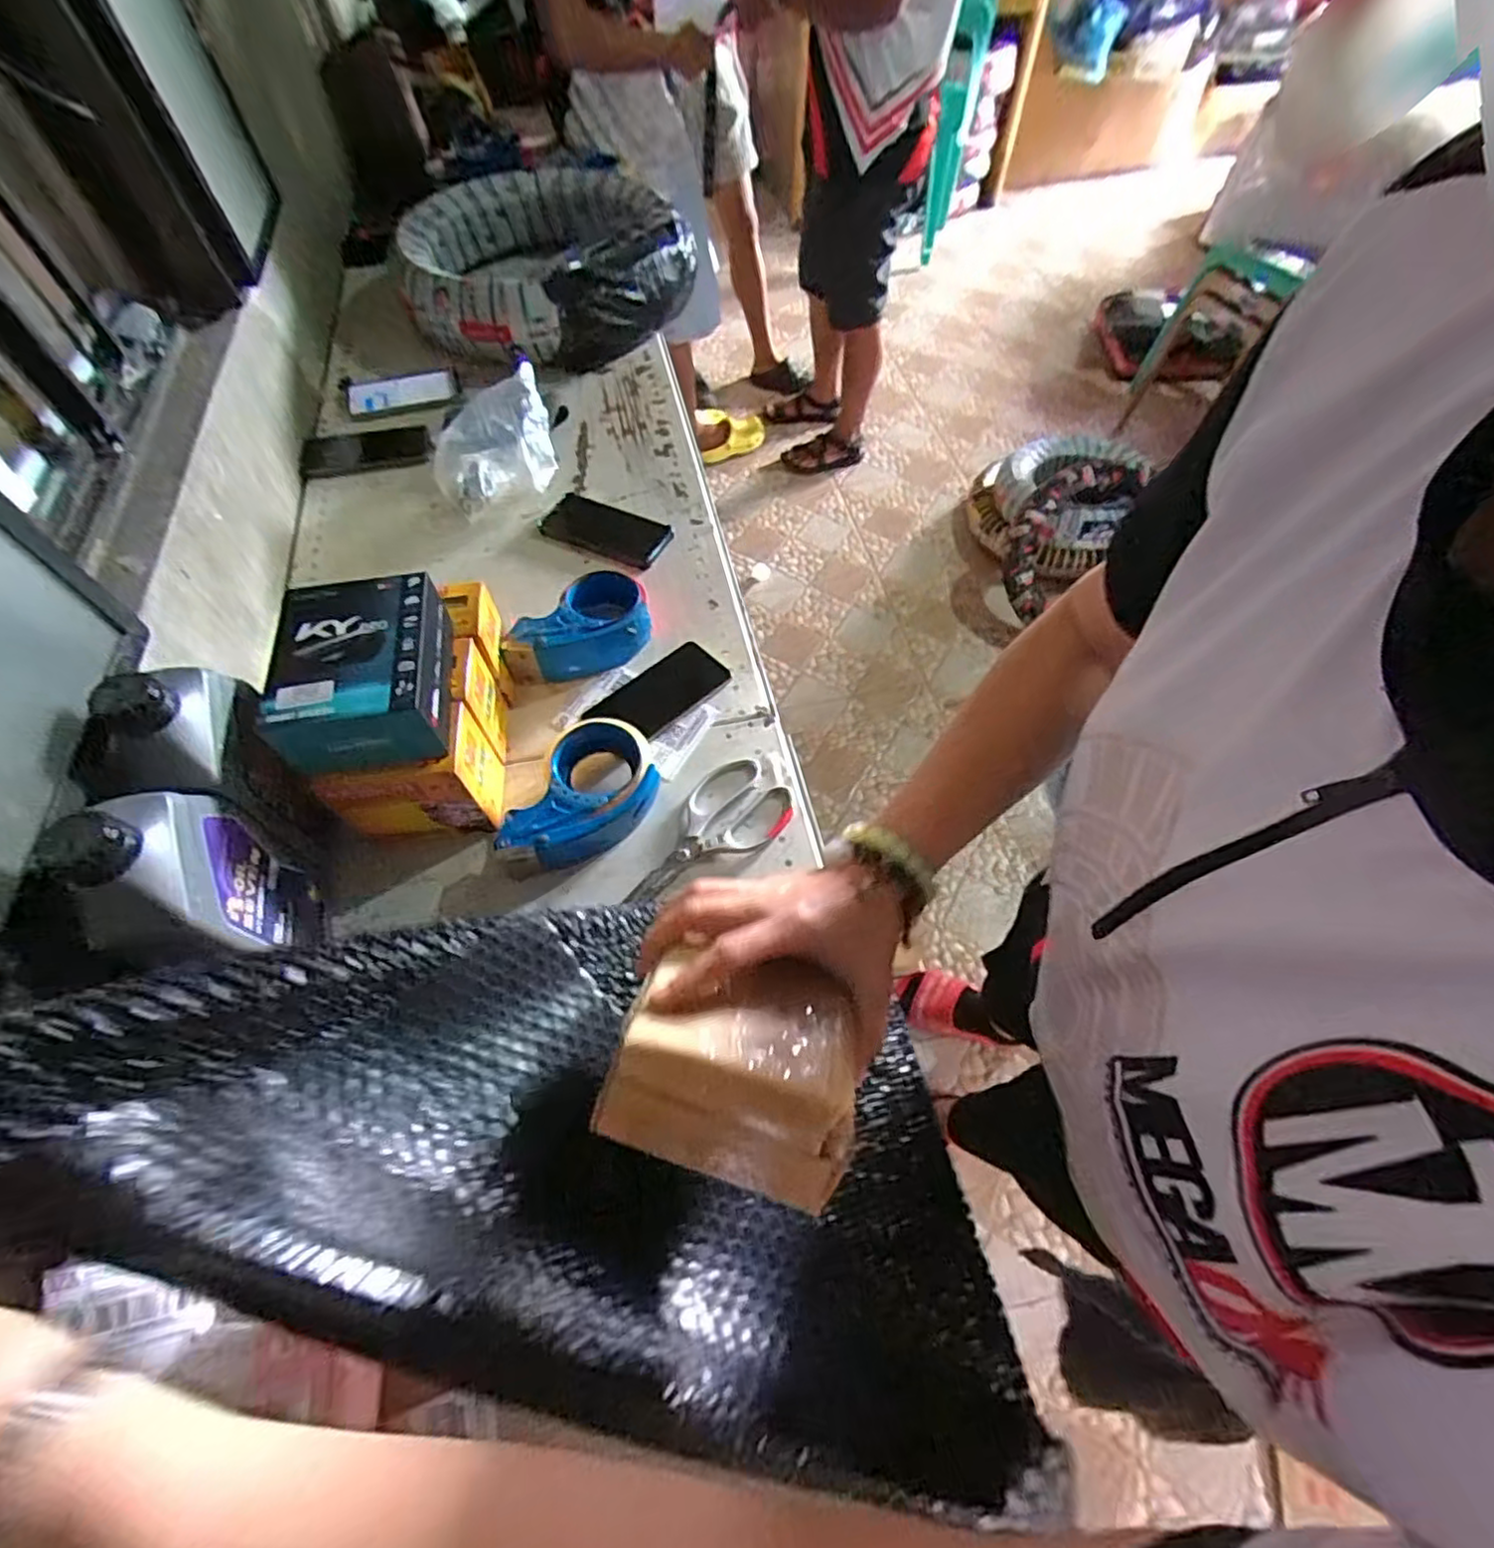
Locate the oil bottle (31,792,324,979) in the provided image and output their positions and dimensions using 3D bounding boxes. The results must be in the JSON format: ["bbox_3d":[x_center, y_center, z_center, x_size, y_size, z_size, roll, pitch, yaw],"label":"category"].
[{"bbox_3d":[-0.379,0.088,0.479,0.052,0.214,0.114,-12,59,-6],"label":"oil bottle"}]

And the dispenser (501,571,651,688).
[{"bbox_3d":[-0.188,-0.161,0.733,0.162,0.063,0.098,-24,61,-13],"label":"dispenser"}]

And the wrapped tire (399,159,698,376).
[{"bbox_3d":[-0.321,-0.833,1.099,0.422,0.138,0.472,-15,60,-8],"label":"wrapped tire"}]

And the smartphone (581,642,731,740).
[{"bbox_3d":[-0.091,-0.085,0.715,0.147,0.011,0.075,-37,65,-20],"label":"smartphone"}]

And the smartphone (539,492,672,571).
[{"bbox_3d":[-0.181,-0.314,0.855,0.154,0.013,0.090,23,62,14],"label":"smartphone"}]

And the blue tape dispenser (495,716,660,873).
[{"bbox_3d":[-0.151,0.020,0.621,0.104,0.068,0.167,35,65,20],"label":"blue tape dispenser"}]

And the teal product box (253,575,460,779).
[{"bbox_3d":[-0.313,-0.086,0.549,0.118,0.063,0.152,-10,59,-5],"label":"teal product box"}]

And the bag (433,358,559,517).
[{"bbox_3d":[-0.330,-0.426,0.871,0.163,0.096,0.110,-23,61,-13],"label":"bag"}]

